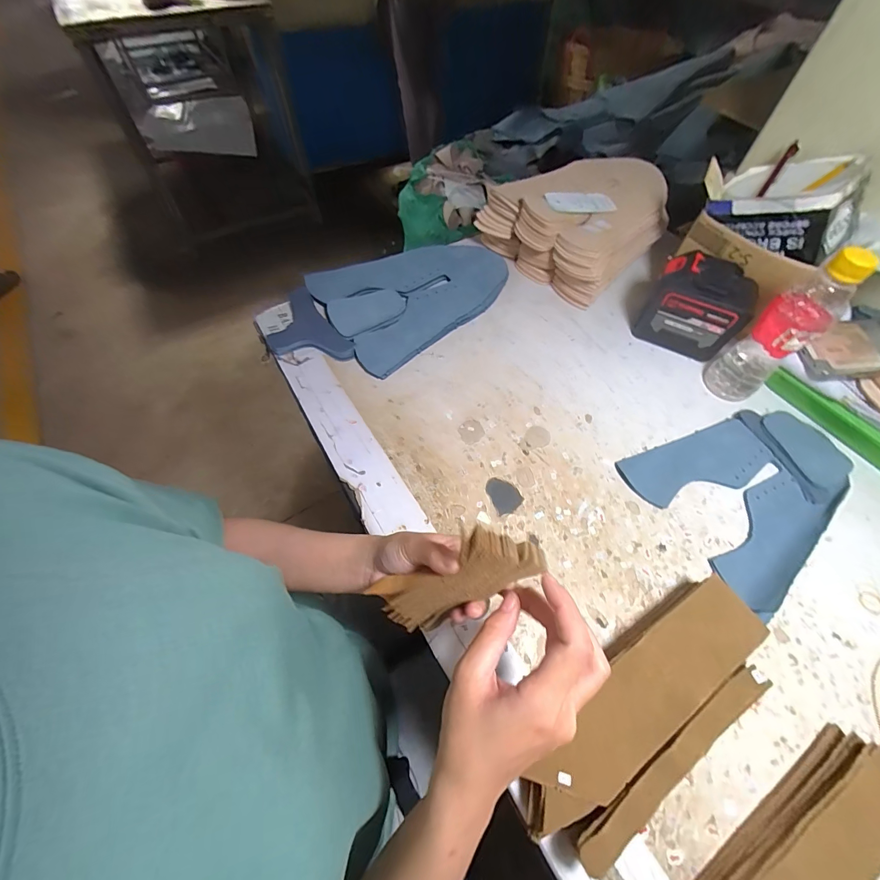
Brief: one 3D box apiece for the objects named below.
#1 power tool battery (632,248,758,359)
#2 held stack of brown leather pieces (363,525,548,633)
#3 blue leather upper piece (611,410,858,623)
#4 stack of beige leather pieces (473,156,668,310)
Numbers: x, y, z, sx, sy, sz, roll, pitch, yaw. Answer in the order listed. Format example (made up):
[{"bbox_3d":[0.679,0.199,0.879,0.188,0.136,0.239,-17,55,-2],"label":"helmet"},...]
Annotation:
[{"bbox_3d":[0.344,-0.180,0.510,0.114,0.107,0.073,27,63,13],"label":"power tool battery"},{"bbox_3d":[0.006,0.102,0.269,0.050,0.140,0.016,39,33,-14],"label":"held stack of brown leather pieces"},{"bbox_3d":[0.349,0.047,0.421,0.228,0.018,0.179,-27,65,-17],"label":"blue leather upper piece"},{"bbox_3d":[0.224,-0.355,0.609,0.231,0.096,0.216,-39,68,-21],"label":"stack of beige leather pieces"}]

